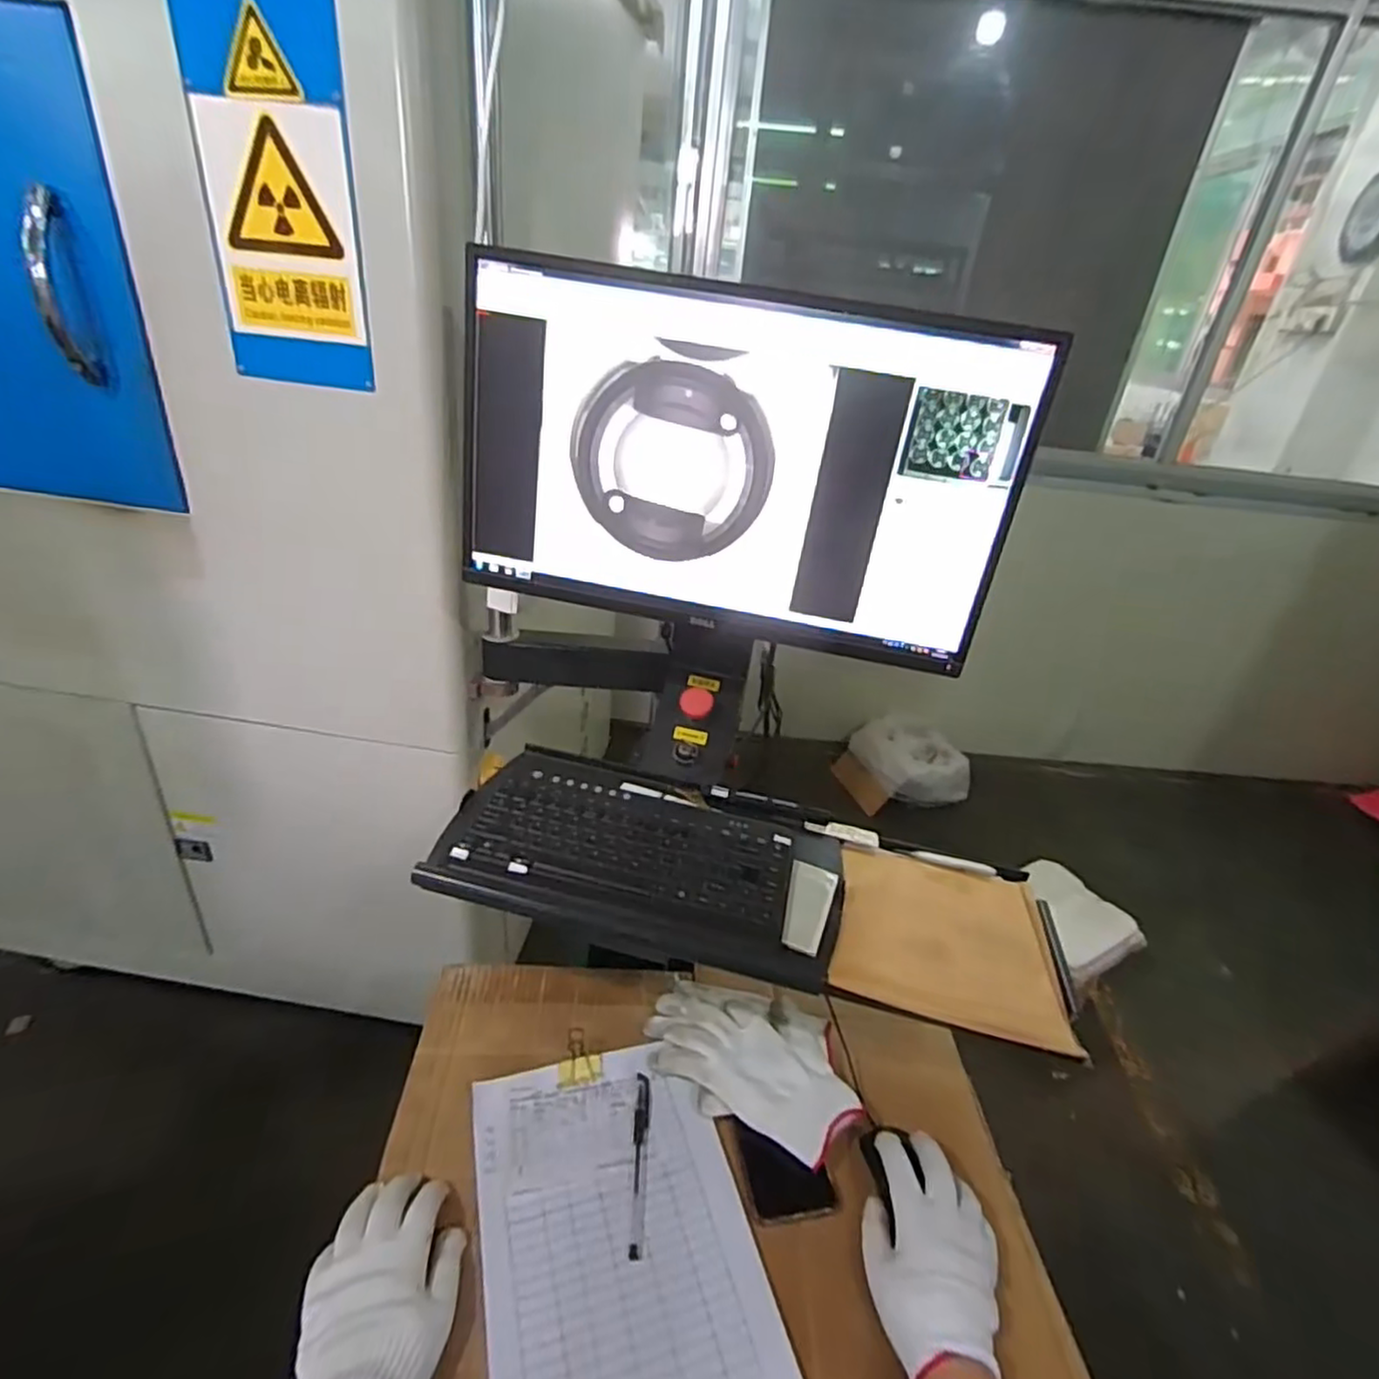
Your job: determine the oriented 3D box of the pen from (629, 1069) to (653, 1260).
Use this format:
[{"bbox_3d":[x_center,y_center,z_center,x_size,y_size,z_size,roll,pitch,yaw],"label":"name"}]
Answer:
[{"bbox_3d":[-0.044,0.418,0.614,0.015,0.007,0.147,5,29,-3],"label":"pen"}]

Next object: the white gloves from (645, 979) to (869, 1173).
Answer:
[{"bbox_3d":[0.063,0.363,0.689,0.214,0.033,0.134,19,31,20],"label":"white gloves"}]

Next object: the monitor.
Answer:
[{"bbox_3d":[0.040,-0.214,0.689,0.541,0.320,0.043,10,29,5],"label":"monitor"}]

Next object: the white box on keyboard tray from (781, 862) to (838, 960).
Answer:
[{"bbox_3d":[0.110,0.202,0.648,0.042,0.011,0.103,15,30,14],"label":"white box on keyboard tray"}]

